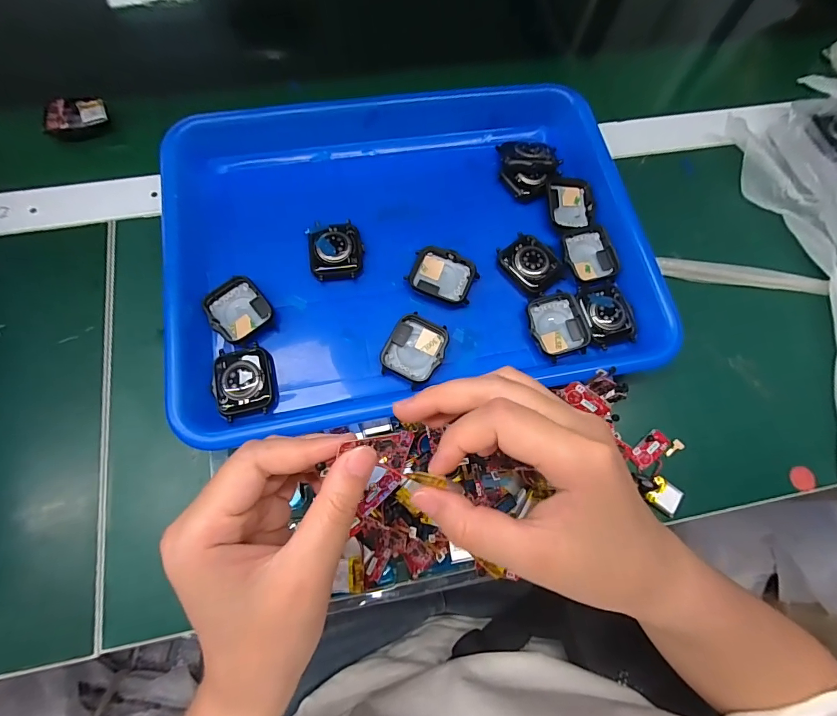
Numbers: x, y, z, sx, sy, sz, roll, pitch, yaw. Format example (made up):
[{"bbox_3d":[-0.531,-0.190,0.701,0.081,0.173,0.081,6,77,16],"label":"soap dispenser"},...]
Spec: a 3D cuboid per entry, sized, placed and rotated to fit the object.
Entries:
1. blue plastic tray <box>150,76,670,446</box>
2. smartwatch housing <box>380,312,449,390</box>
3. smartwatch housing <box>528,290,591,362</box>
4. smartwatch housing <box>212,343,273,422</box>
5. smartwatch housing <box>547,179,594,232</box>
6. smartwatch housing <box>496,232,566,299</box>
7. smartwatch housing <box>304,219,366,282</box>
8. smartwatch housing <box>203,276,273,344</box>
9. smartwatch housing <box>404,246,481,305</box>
[{"bbox_3d":[-0.006,-0.097,0.302,0.327,0.033,0.269,-9,72,-6],"label":"blue plastic tray"},{"bbox_3d":[-0.002,-0.006,0.278,0.037,0.008,0.046,25,72,6],"label":"smartwatch housing"},{"bbox_3d":[0.096,-0.023,0.288,0.040,0.010,0.046,-12,72,-7],"label":"smartwatch housing"},{"bbox_3d":[-0.112,0.015,0.263,0.034,0.012,0.044,-13,72,-7],"label":"smartwatch housing"},{"bbox_3d":[0.117,-0.117,0.321,0.037,0.014,0.047,-2,71,-3],"label":"smartwatch housing"},{"bbox_3d":[0.081,-0.069,0.299,0.034,0.009,0.044,-33,76,-13],"label":"smartwatch housing"},{"bbox_3d":[-0.058,-0.075,0.296,0.037,0.015,0.044,-7,71,-5],"label":"smartwatch housing"},{"bbox_3d":[-0.120,-0.032,0.277,0.037,0.010,0.039,-38,77,-14],"label":"smartwatch housing"},{"bbox_3d":[0.018,-0.058,0.295,0.045,0.012,0.036,19,71,4],"label":"smartwatch housing"}]

